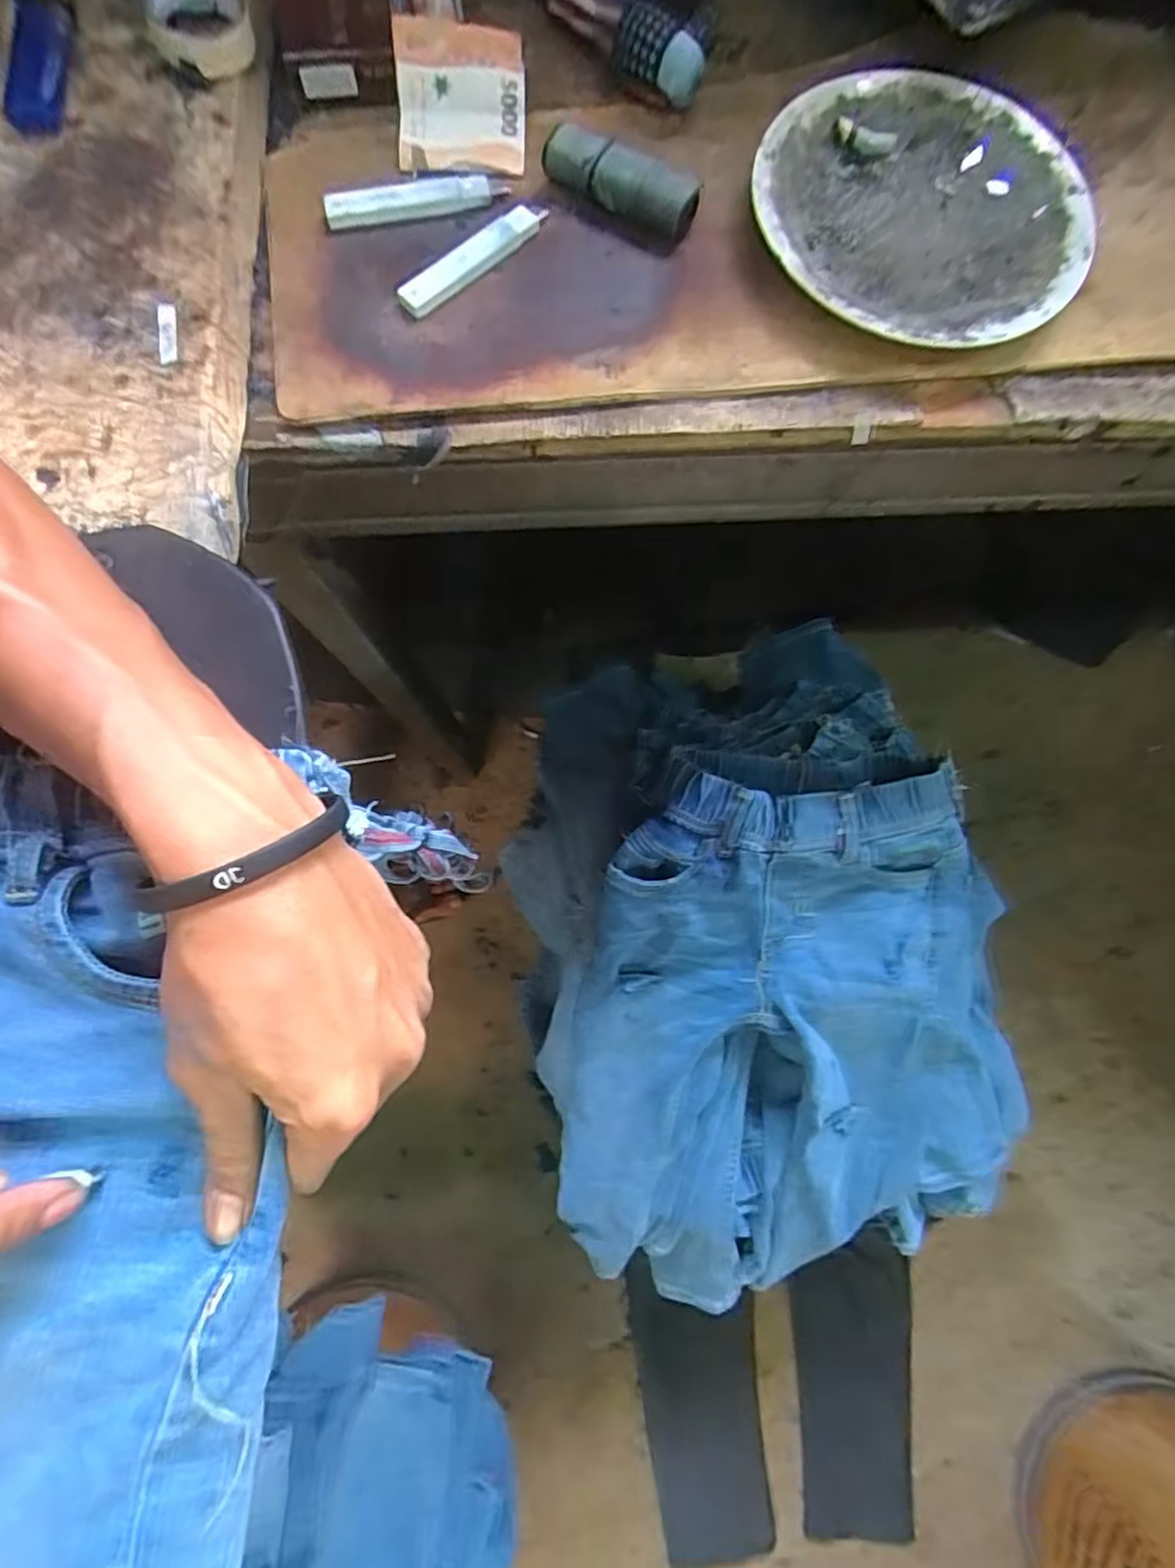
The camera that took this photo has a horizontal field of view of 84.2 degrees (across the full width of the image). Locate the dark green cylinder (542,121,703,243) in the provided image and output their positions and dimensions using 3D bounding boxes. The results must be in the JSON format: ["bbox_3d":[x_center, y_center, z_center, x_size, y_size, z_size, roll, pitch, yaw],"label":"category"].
[{"bbox_3d":[0.017,-0.309,0.333,0.080,0.021,0.024,21,78,3],"label":"dark green cylinder"}]

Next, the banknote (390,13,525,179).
[{"bbox_3d":[-0.067,-0.358,0.340,0.066,0.025,0.071,-1,78,-2],"label":"banknote"}]

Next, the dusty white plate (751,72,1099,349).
[{"bbox_3d":[0.175,-0.299,0.340,0.175,0.014,0.167,0,78,-2],"label":"dusty white plate"}]

